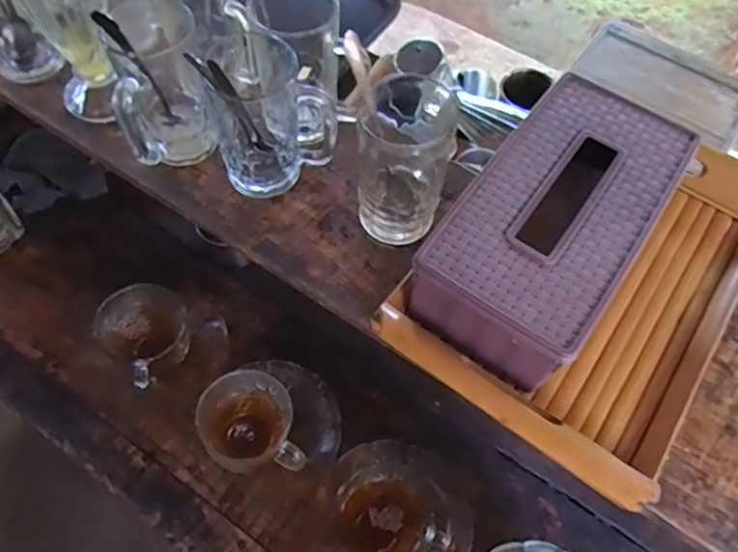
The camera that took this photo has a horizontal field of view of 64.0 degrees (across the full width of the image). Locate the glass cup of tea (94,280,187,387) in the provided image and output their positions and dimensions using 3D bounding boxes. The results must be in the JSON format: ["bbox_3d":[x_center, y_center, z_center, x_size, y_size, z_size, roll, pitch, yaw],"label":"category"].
[{"bbox_3d":[-0.211,0.057,0.577,0.087,0.062,0.081,39,65,18],"label":"glass cup of tea"}]

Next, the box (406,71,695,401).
[{"bbox_3d":[0.142,-0.040,0.466,0.124,0.083,0.235,33,64,15],"label":"box"}]

